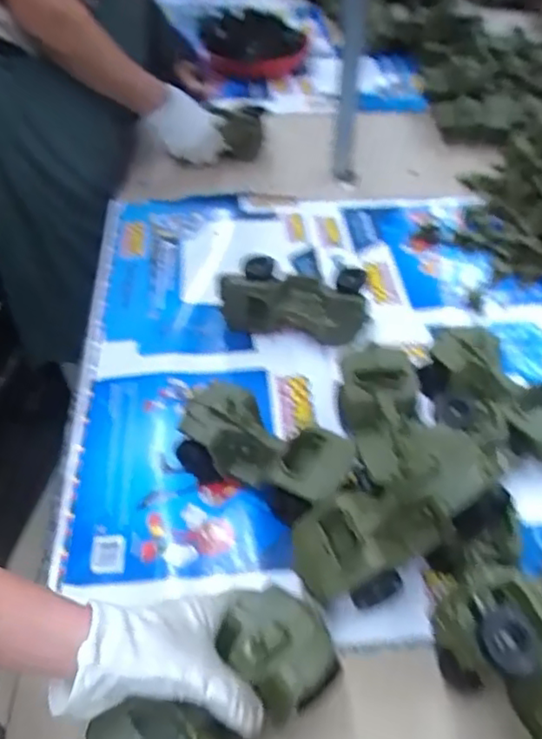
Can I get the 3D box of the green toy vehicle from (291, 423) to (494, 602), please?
[{"bbox_3d":[0.099,0.117,0.524,0.177,0.062,0.082,-40,48,13],"label":"green toy vehicle"}]

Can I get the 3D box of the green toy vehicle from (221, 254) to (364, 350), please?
[{"bbox_3d":[0.027,-0.079,0.767,0.183,0.076,0.072,10,46,9],"label":"green toy vehicle"}]

